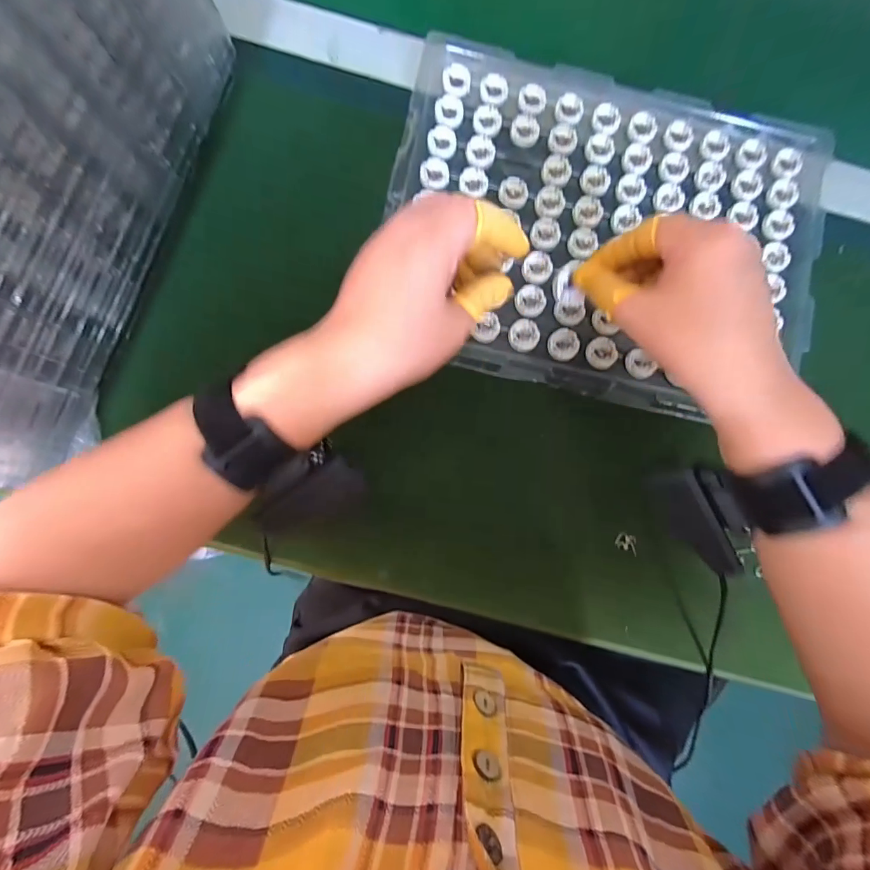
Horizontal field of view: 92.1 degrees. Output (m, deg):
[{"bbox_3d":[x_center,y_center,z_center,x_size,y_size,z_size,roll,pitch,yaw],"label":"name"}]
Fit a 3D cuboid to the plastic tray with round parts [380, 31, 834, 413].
[{"bbox_3d":[0.135,-0.165,0.337,0.340,0.016,0.269,12,81,-2],"label":"plastic tray with round parts"}]

